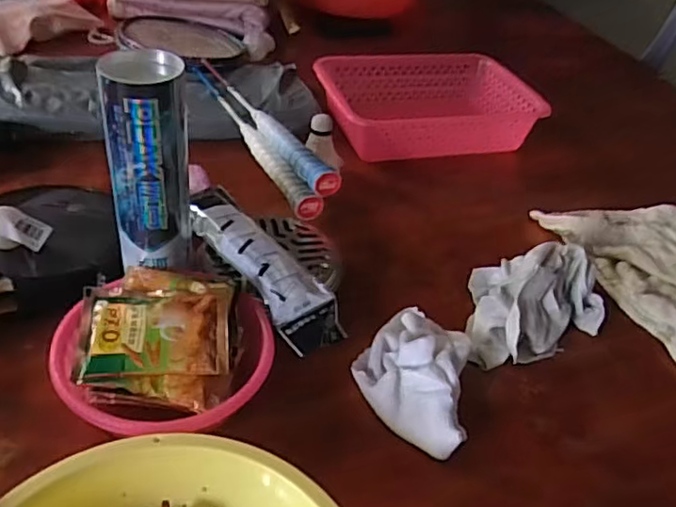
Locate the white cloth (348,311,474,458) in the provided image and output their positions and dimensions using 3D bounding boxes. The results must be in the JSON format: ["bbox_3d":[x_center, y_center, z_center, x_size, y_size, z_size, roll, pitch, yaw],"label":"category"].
[{"bbox_3d":[0.065,0.096,0.542,0.096,0.045,0.158,10,39,4],"label":"white cloth"}]

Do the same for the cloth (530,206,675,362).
[{"bbox_3d":[0.380,0.012,0.708,0.187,0.032,0.236,-11,42,-20],"label":"cloth"}]

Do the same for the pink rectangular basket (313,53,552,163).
[{"bbox_3d":[0.125,-0.221,0.925,0.305,0.075,0.203,-6,41,-15],"label":"pink rectangular basket"}]

